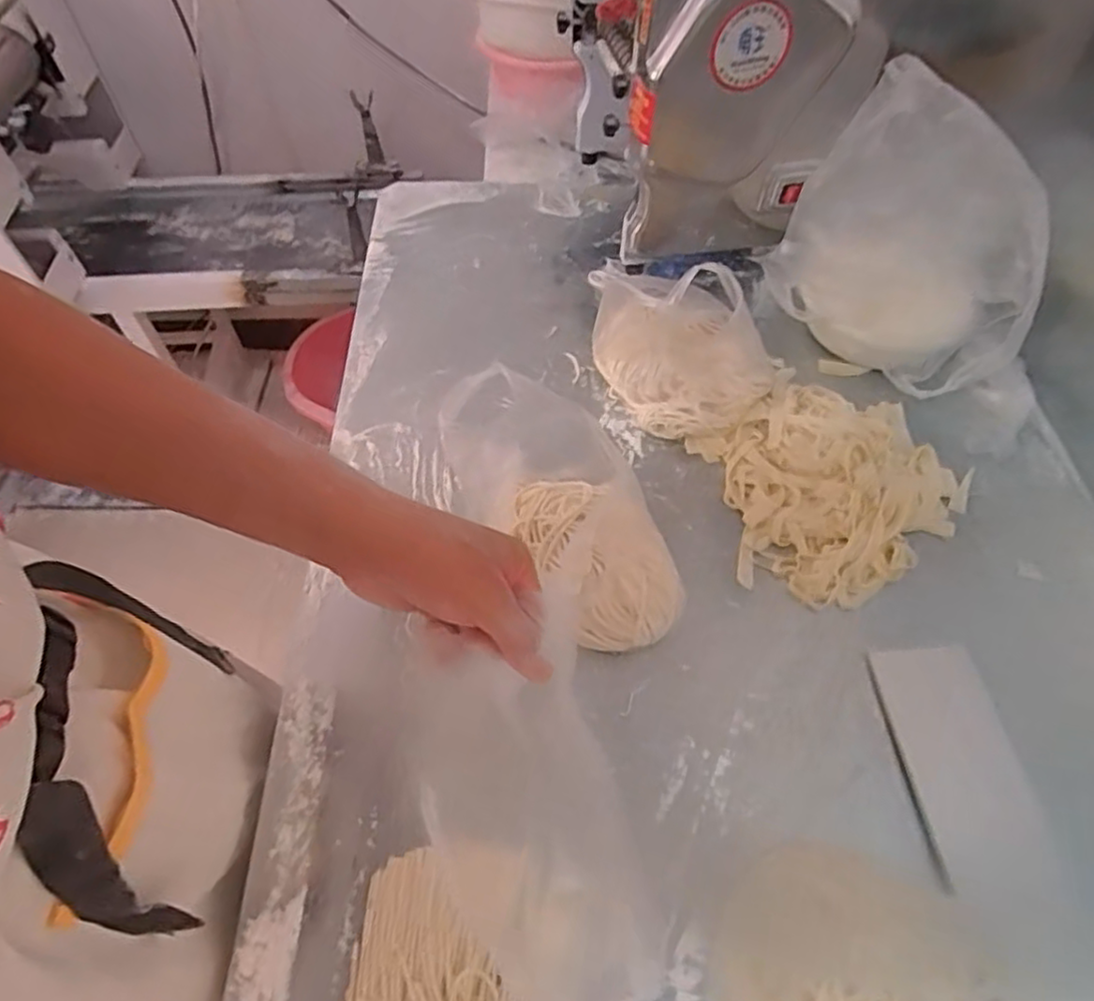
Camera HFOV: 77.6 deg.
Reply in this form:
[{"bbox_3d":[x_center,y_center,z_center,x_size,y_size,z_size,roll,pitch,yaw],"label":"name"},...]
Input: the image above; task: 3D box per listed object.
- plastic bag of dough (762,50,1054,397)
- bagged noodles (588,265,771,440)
[{"bbox_3d":[0.405,-0.273,0.740,0.276,0.255,0.120,38,37,8],"label":"plastic bag of dough"},{"bbox_3d":[0.140,-0.169,0.721,0.203,0.154,0.147,13,57,9],"label":"bagged noodles"}]

